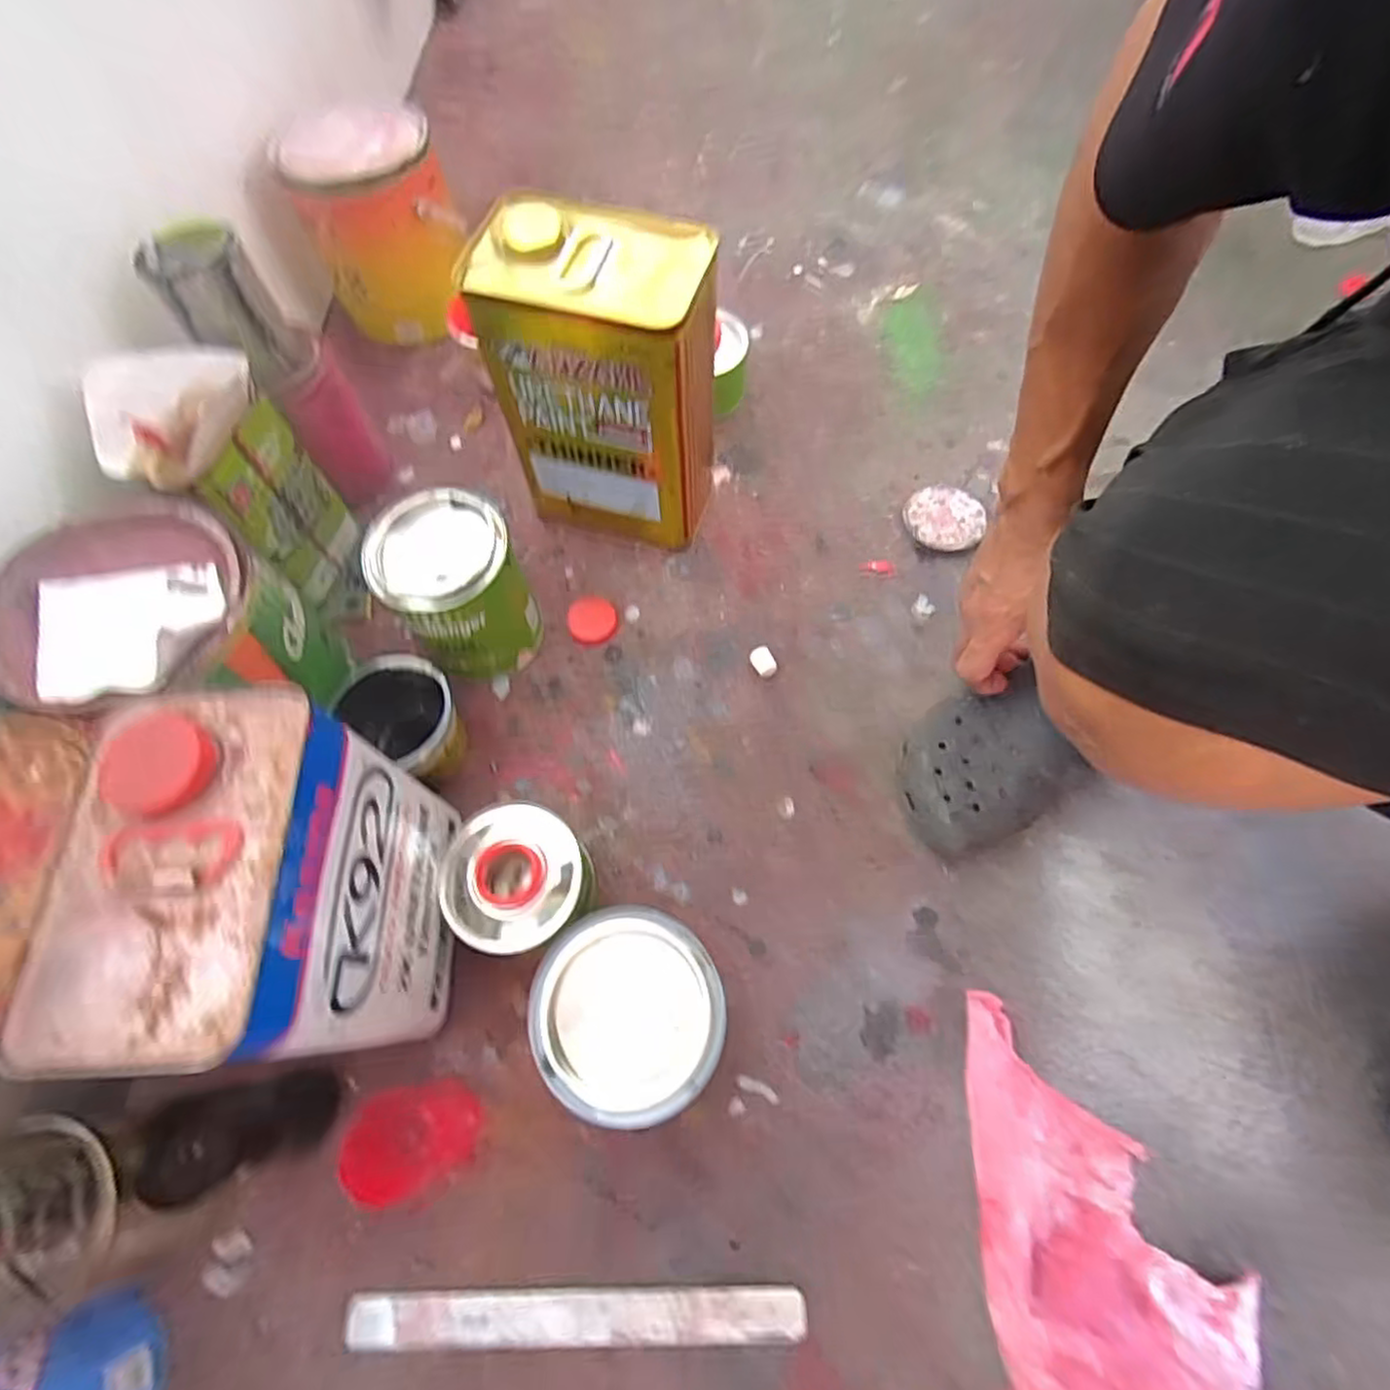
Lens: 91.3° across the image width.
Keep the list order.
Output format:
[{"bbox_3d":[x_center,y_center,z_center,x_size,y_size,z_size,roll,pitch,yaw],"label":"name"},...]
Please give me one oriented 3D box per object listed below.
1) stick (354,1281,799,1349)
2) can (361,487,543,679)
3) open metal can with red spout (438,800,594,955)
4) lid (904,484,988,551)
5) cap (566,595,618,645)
[{"bbox_3d":[-0.075,0.391,0.427,0.283,0.004,0.028,-1,66,1],"label":"stick"},{"bbox_3d":[-0.193,-0.085,0.569,0.105,0.141,0.097,-1,66,1],"label":"can"},{"bbox_3d":[-0.128,0.135,0.500,0.095,0.082,0.100,-1,66,1],"label":"open metal can with red spout"},{"bbox_3d":[0.241,-0.170,0.660,0.072,0.020,0.071,-1,66,1],"label":"lid"},{"bbox_3d":[-0.096,-0.071,0.633,0.044,0.018,0.048,-1,66,1],"label":"cap"}]

